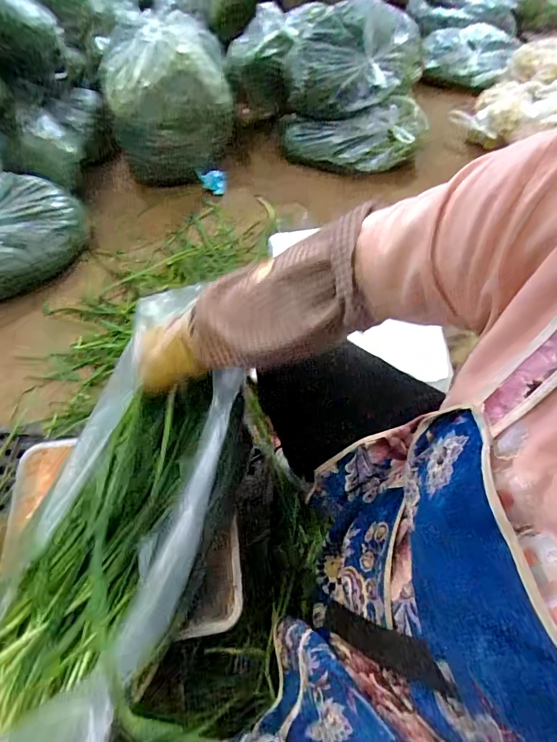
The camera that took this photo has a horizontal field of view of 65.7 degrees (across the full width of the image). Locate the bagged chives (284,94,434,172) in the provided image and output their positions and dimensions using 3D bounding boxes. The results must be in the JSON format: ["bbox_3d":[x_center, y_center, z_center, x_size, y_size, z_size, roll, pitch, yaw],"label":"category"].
[{"bbox_3d":[0.224,-0.718,1.315,0.441,0.137,0.182,5,60,4],"label":"bagged chives"}]

